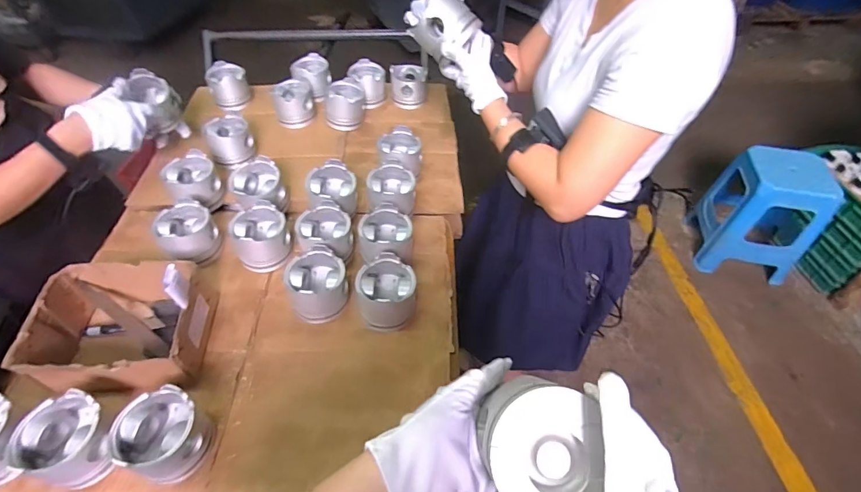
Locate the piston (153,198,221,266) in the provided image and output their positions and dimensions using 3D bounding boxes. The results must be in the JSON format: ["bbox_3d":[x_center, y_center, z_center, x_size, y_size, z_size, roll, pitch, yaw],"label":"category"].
[{"bbox_3d":[-0.429,-0.018,0.754,0.093,0.079,0.094,-36,58,-28],"label":"piston"}]

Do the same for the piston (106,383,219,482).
[{"bbox_3d":[-0.333,0.235,0.534,0.089,0.075,0.090,0,48,0],"label":"piston"}]

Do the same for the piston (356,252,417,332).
[{"bbox_3d":[-0.070,0.077,0.689,0.091,0.082,0.092,0,48,0],"label":"piston"}]

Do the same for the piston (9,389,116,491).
[{"bbox_3d":[-0.447,0.242,0.532,0.095,0.067,0.092,14,49,12],"label":"piston"}]

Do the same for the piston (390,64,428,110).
[{"bbox_3d":[-0.055,-0.411,1.093,0.090,0.079,0.087,-1,48,-1],"label":"piston"}]

